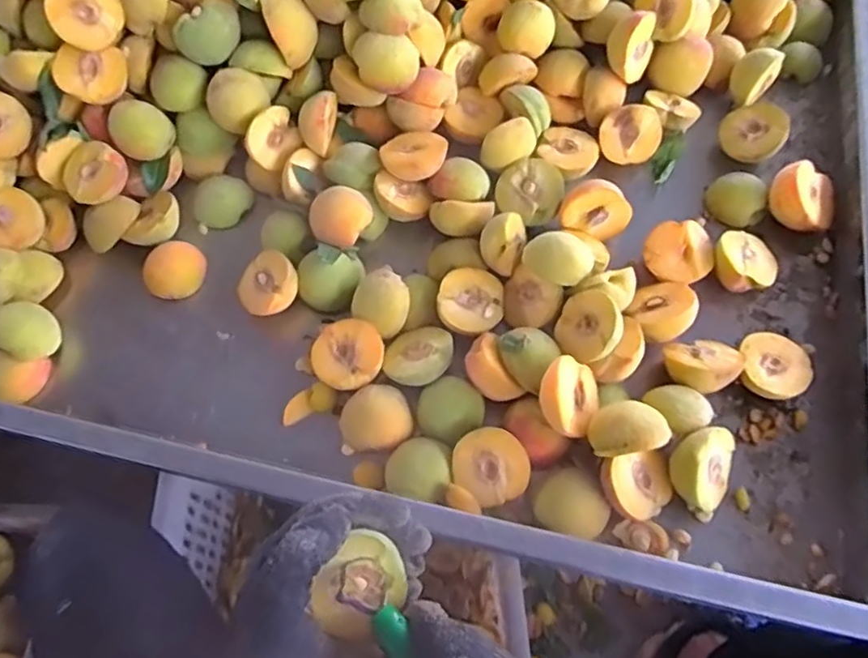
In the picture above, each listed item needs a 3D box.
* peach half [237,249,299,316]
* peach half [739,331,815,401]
[{"bbox_3d":[-0.155,-0.042,0.607,0.058,0.022,0.058,-6,75,23],"label":"peach half"},{"bbox_3d":[0.290,0.036,0.559,0.059,0.033,0.064,-1,64,2],"label":"peach half"}]

